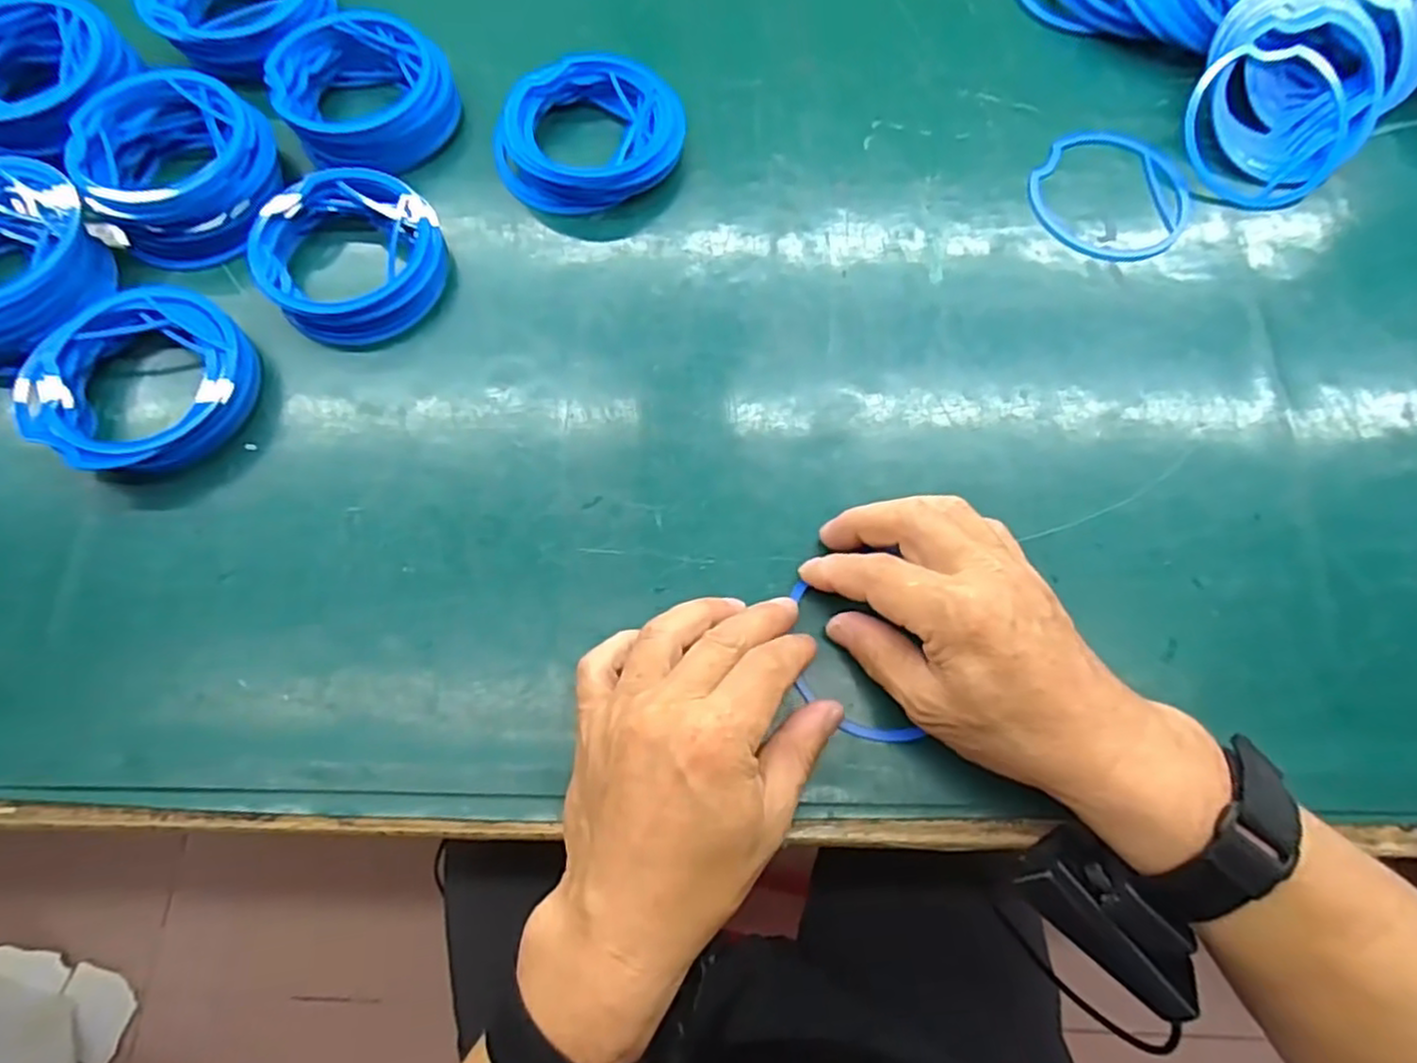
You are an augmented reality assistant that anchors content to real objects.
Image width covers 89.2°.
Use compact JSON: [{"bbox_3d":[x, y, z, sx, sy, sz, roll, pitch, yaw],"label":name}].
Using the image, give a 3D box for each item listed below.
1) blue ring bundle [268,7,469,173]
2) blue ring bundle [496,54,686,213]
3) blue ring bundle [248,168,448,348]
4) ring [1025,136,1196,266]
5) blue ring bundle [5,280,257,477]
[{"bbox_3d":[-0.207,-0.265,0.431,0.096,0.034,0.097,0,71,0],"label":"blue ring bundle"},{"bbox_3d":[-0.072,-0.238,0.431,0.108,0.026,0.094,-27,73,-9],"label":"blue ring bundle"},{"bbox_3d":[-0.197,-0.154,0.399,0.094,0.025,0.101,-18,72,-6],"label":"blue ring bundle"},{"bbox_3d":[0.240,-0.201,0.431,0.091,0.005,0.097,0,71,0],"label":"ring"},{"bbox_3d":[-0.290,-0.077,0.371,0.100,0.028,0.100,24,73,8],"label":"blue ring bundle"}]

